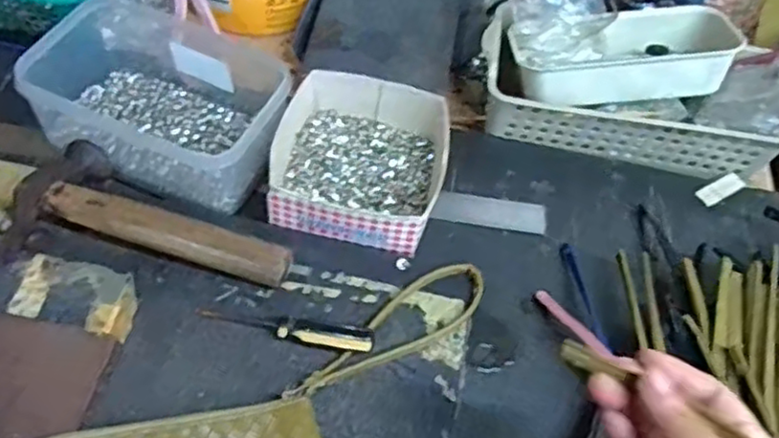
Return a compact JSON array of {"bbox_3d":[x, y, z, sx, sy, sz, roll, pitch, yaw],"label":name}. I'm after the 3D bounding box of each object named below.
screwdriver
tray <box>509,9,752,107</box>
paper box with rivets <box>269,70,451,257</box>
[{"bbox_3d":[-0.073,0.077,0.489,0.124,0.016,0.019,8,56,2],"label":"screwdriver"},{"bbox_3d":[0.216,-0.155,0.633,0.201,0.049,0.103,1,54,-3],"label":"tray"},{"bbox_3d":[-0.026,-0.050,0.582,0.141,0.055,0.150,10,56,4],"label":"paper box with rivets"}]

